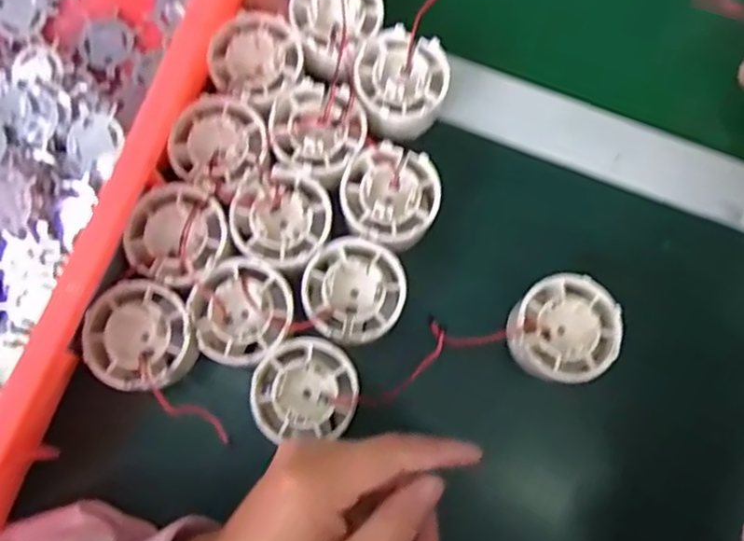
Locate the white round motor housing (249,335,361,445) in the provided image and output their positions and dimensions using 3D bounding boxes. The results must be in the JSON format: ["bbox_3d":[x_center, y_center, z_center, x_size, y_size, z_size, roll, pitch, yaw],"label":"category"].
[{"bbox_3d":[-0.033,0.059,0.323,0.051,0.018,0.048,-5,79,-2],"label":"white round motor housing"}]

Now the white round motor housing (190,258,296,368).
[{"bbox_3d":[-0.066,0.021,0.331,0.049,0.017,0.051,0,78,-1],"label":"white round motor housing"}]

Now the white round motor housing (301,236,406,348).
[{"bbox_3d":[-0.009,0.011,0.333,0.050,0.016,0.052,0,78,-1],"label":"white round motor housing"}]

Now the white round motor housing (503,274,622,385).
[{"bbox_3d":[0.099,0.031,0.332,0.055,0.017,0.052,0,78,-1],"label":"white round motor housing"}]

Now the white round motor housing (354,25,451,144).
[{"bbox_3d":[0.017,-0.103,0.368,0.051,0.035,0.057,-5,79,-2],"label":"white round motor housing"}]

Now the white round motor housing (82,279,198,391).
[{"bbox_3d":[-0.117,0.034,0.330,0.053,0.029,0.053,0,78,-1],"label":"white round motor housing"}]

